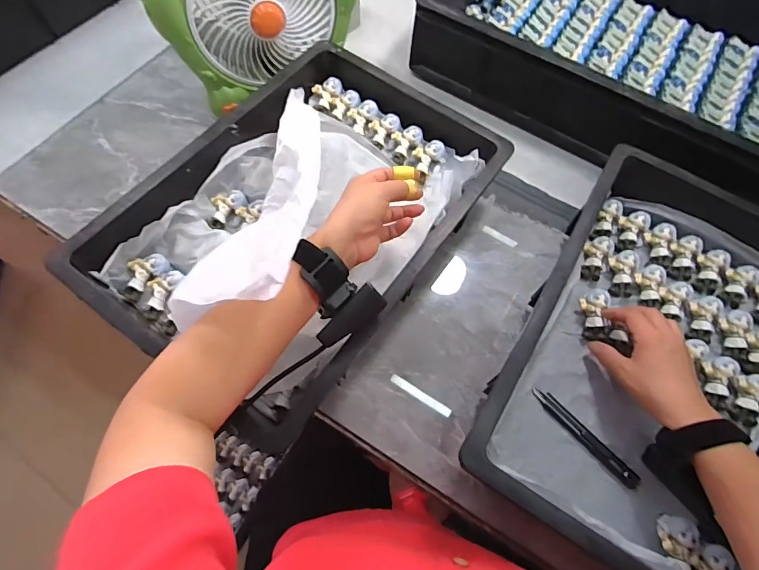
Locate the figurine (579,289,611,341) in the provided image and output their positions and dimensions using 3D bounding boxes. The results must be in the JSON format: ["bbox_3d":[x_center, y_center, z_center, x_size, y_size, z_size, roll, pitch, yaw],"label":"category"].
[{"bbox_3d":[0.254,0.033,0.489,0.032,0.026,0.066,12,73,3],"label":"figurine"}]

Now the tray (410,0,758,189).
[{"bbox_3d":[0.391,-0.381,0.647,0.589,0.131,0.406,37,70,13],"label":"tray"}]

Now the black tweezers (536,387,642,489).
[{"bbox_3d":[0.222,0.163,0.444,0.018,0.016,0.129,-38,73,-17],"label":"black tweezers"}]

